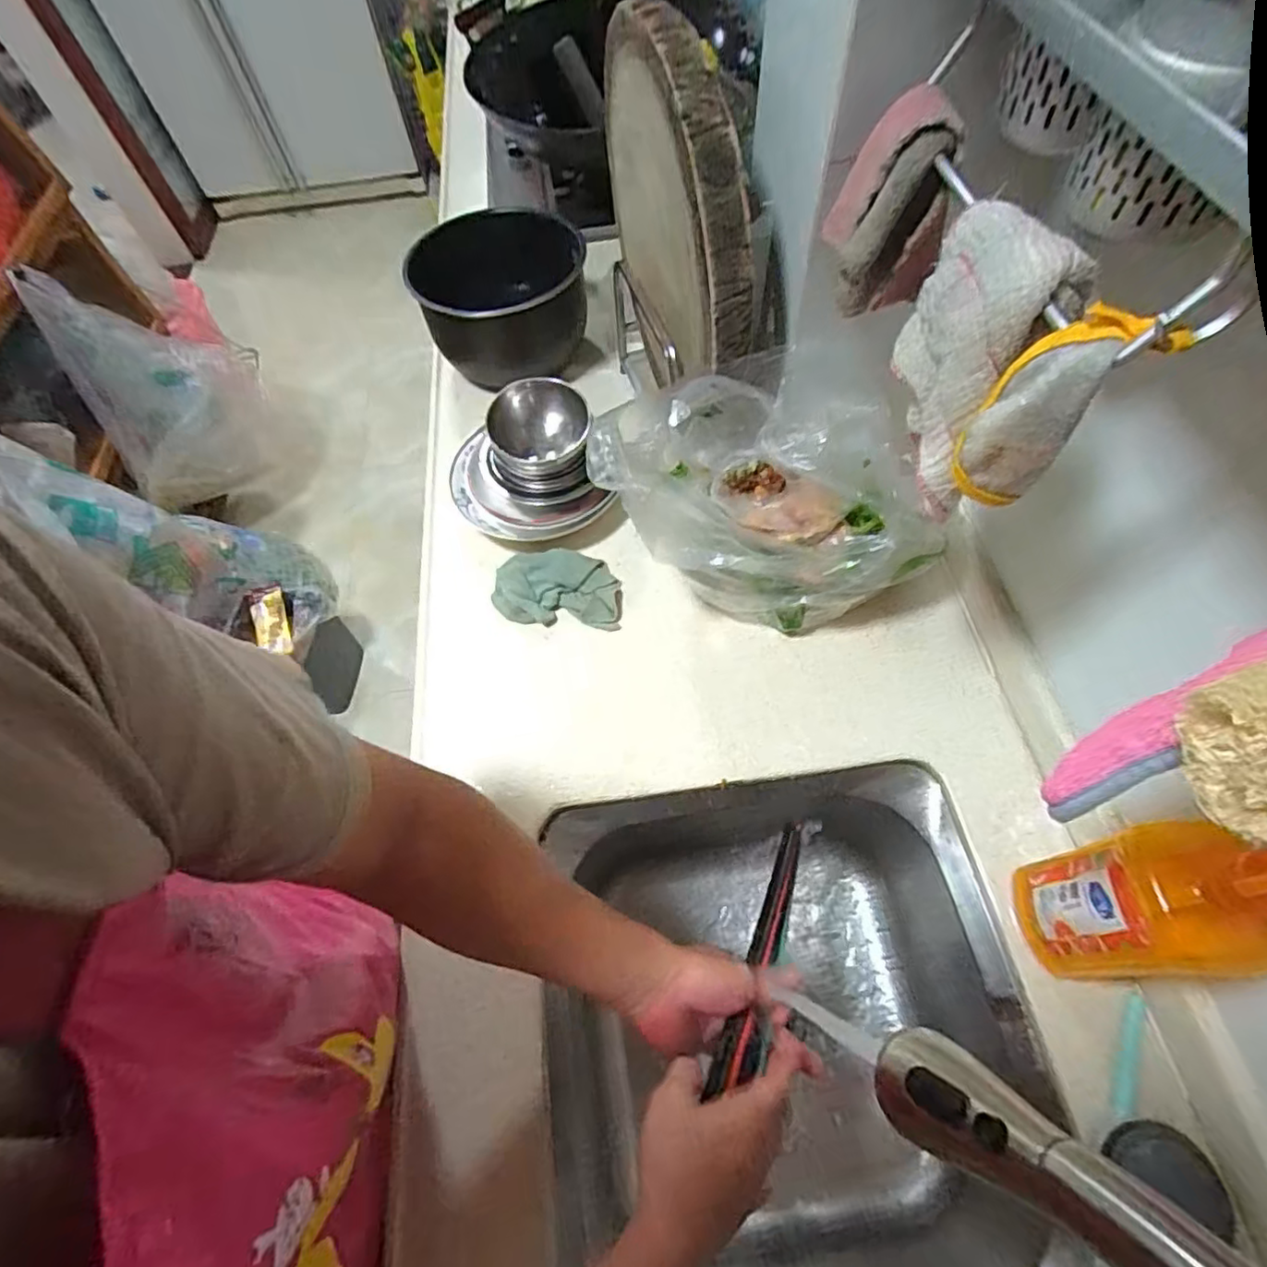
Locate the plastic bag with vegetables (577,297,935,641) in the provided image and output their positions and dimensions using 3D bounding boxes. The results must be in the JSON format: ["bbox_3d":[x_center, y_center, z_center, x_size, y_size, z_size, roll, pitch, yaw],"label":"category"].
[{"bbox_3d":[0.115,-0.121,0.615,0.283,0.216,0.202,-17,61,-5],"label":"plastic bag with vegetables"}]

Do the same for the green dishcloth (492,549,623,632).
[{"bbox_3d":[-0.085,-0.052,0.694,0.142,0.031,0.085,2,62,4],"label":"green dishcloth"}]

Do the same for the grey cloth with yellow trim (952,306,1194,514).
[{"bbox_3d":[0.210,-0.112,0.321,0.059,0.104,0.031,37,70,21],"label":"grey cloth with yellow trim"}]

